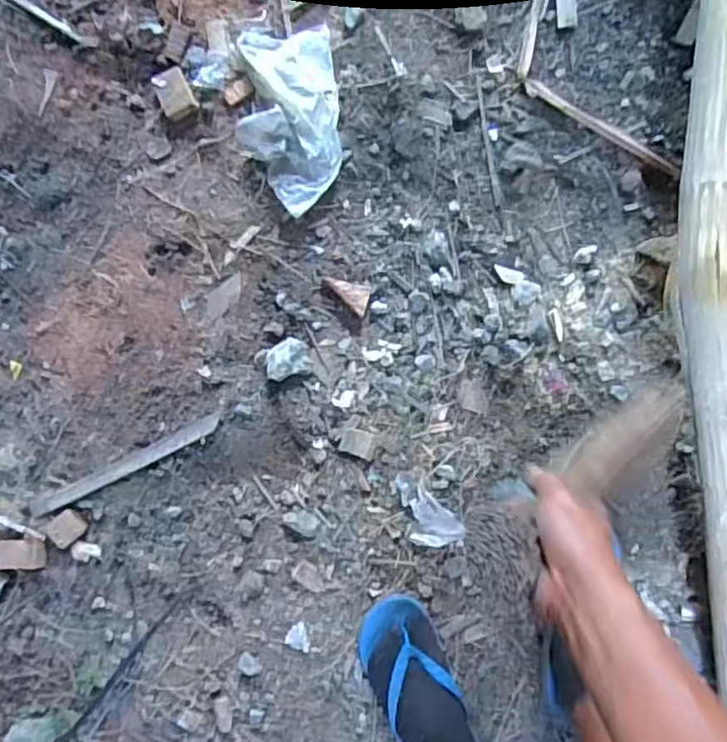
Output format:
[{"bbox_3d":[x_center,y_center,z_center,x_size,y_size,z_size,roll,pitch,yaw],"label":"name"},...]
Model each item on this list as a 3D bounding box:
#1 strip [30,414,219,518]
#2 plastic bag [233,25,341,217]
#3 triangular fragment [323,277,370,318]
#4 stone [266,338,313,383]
[{"bbox_3d":[-0.317,0.126,0.844,0.269,0.008,0.025,-26,93,5],"label":"strip"},{"bbox_3d":[-0.094,-0.323,0.821,0.122,0.041,0.233,-3,95,3],"label":"plastic bag"},{"bbox_3d":[-0.016,-0.108,0.841,0.069,0.027,0.033,45,96,-1],"label":"triangular fragment"},{"bbox_3d":[-0.099,-0.015,0.835,0.057,0.023,0.048,-17,94,4],"label":"stone"}]

